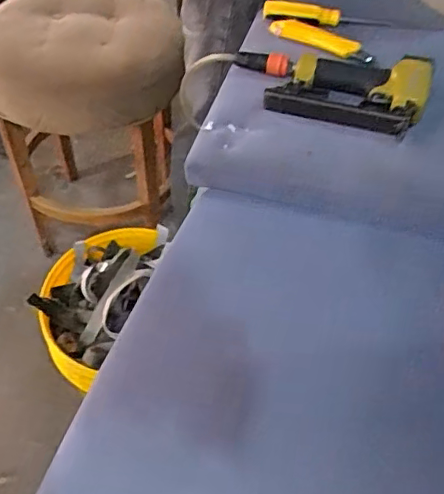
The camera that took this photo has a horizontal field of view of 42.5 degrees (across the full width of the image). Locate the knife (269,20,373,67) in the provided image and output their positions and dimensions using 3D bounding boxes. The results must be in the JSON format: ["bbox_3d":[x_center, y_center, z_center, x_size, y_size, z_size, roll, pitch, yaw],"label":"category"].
[{"bbox_3d":[0.137,-0.286,0.792,0.153,0.021,0.032,25,54,20],"label":"knife"}]

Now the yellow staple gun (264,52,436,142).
[{"bbox_3d":[0.152,-0.205,0.715,0.203,0.042,0.139,14,51,12],"label":"yellow staple gun"}]

